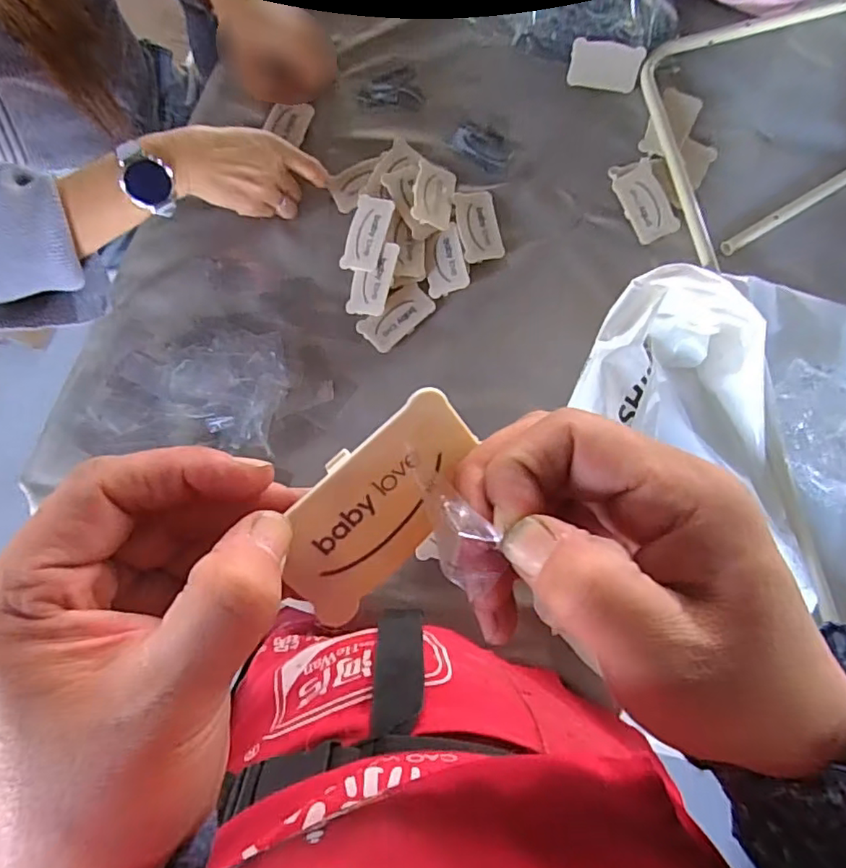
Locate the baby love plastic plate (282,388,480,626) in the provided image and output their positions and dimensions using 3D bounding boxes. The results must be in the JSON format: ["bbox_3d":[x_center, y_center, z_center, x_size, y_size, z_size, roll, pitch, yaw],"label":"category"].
[{"bbox_3d":[-0.013,0.022,0.179,0.073,0.004,0.038,-47,118,-2],"label":"baby love plastic plate"}]

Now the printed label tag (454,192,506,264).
[{"bbox_3d":[0.057,-0.210,0.584,0.041,0.005,0.074,-10,80,-2],"label":"printed label tag"}]

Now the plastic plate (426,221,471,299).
[{"bbox_3d":[0.022,-0.174,0.581,0.040,0.009,0.067,-11,80,-2],"label":"plastic plate"}]

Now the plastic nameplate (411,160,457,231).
[{"bbox_3d":[0.011,-0.242,0.585,0.041,0.006,0.068,12,76,-15],"label":"plastic nameplate"}]

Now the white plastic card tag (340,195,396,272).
[{"bbox_3d":[-0.055,-0.201,0.578,0.040,0.004,0.074,16,91,19],"label":"white plastic card tag"}]

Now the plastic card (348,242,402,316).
[{"bbox_3d":[-0.050,-0.155,0.575,0.039,0.005,0.073,14,91,17],"label":"plastic card"}]

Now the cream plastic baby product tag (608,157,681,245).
[{"bbox_3d":[0.226,-0.240,0.592,0.044,0.013,0.084,-20,80,-4],"label":"cream plastic baby product tag"}]

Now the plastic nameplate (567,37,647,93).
[{"bbox_3d":[0.192,-0.384,0.603,0.074,0.006,0.043,5,109,-8],"label":"plastic nameplate"}]

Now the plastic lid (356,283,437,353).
[{"bbox_3d":[-0.026,-0.116,0.576,0.073,0.007,0.041,-38,82,-7],"label":"plastic lid"}]

